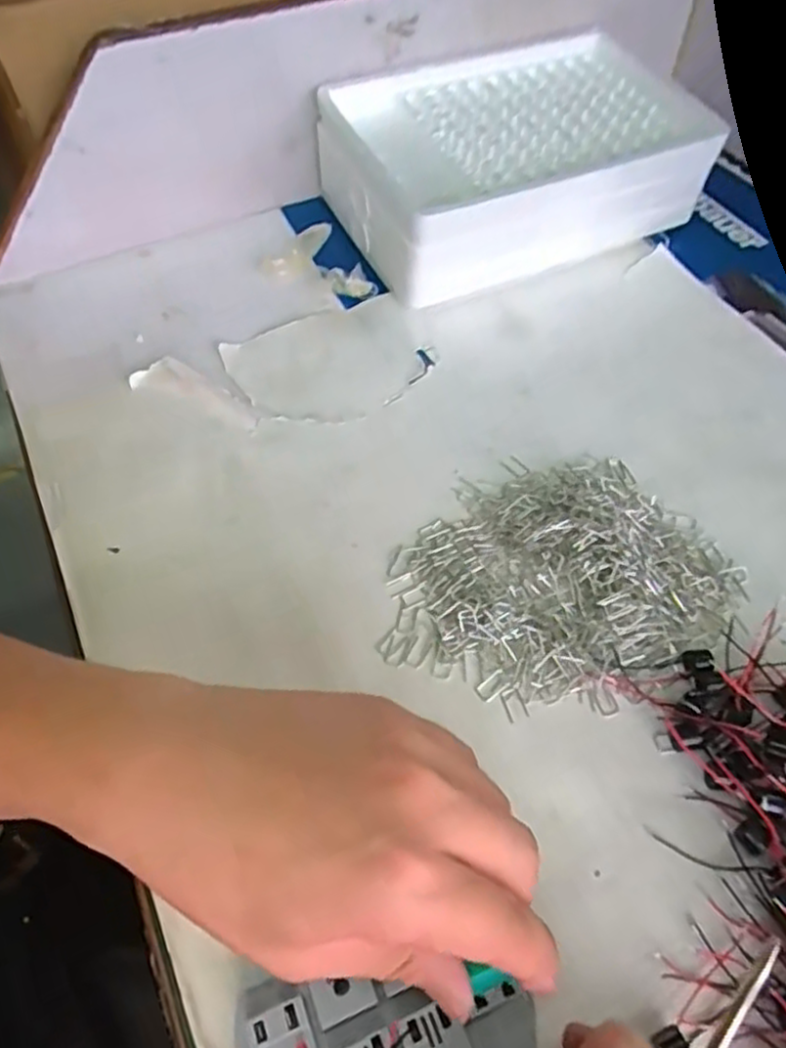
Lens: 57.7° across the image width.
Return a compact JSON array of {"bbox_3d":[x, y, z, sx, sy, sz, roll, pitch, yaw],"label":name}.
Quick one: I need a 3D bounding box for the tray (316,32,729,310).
[{"bbox_3d":[0.086,-0.259,0.517,0.244,0.080,0.161,-21,57,-14],"label":"tray"}]

